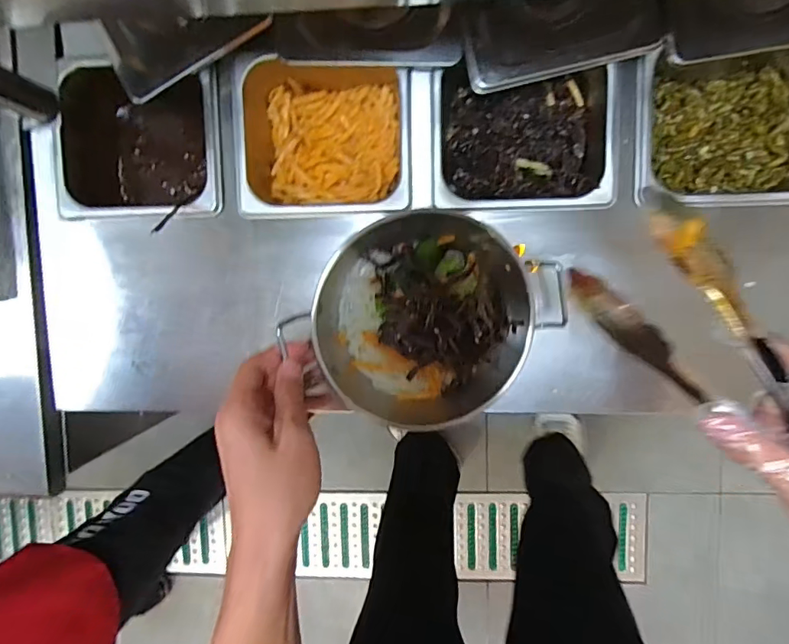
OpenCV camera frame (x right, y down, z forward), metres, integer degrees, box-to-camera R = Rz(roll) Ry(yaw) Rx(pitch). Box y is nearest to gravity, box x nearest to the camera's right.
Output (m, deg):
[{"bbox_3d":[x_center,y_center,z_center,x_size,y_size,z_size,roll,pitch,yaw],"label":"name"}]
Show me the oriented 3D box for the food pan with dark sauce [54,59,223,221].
[{"bbox_3d":[-0.255,-0.183,0.524,0.170,0.086,0.156,4,96,4],"label":"food pan with dark sauce"}]

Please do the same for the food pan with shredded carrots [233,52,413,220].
[{"bbox_3d":[-0.067,-0.187,0.502,0.168,0.080,0.157,0,96,4],"label":"food pan with shredded carrots"}]

